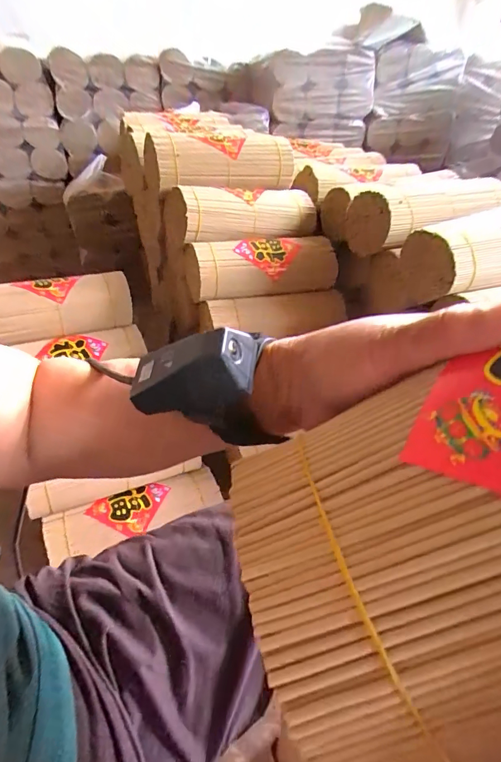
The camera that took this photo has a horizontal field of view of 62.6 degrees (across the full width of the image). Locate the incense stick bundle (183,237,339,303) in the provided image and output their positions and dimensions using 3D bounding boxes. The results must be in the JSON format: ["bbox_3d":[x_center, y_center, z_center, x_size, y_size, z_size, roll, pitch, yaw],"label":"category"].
[{"bbox_3d":[0.027,-0.254,0.930,0.342,0.128,0.102,-4,35,-6],"label":"incense stick bundle"}]

